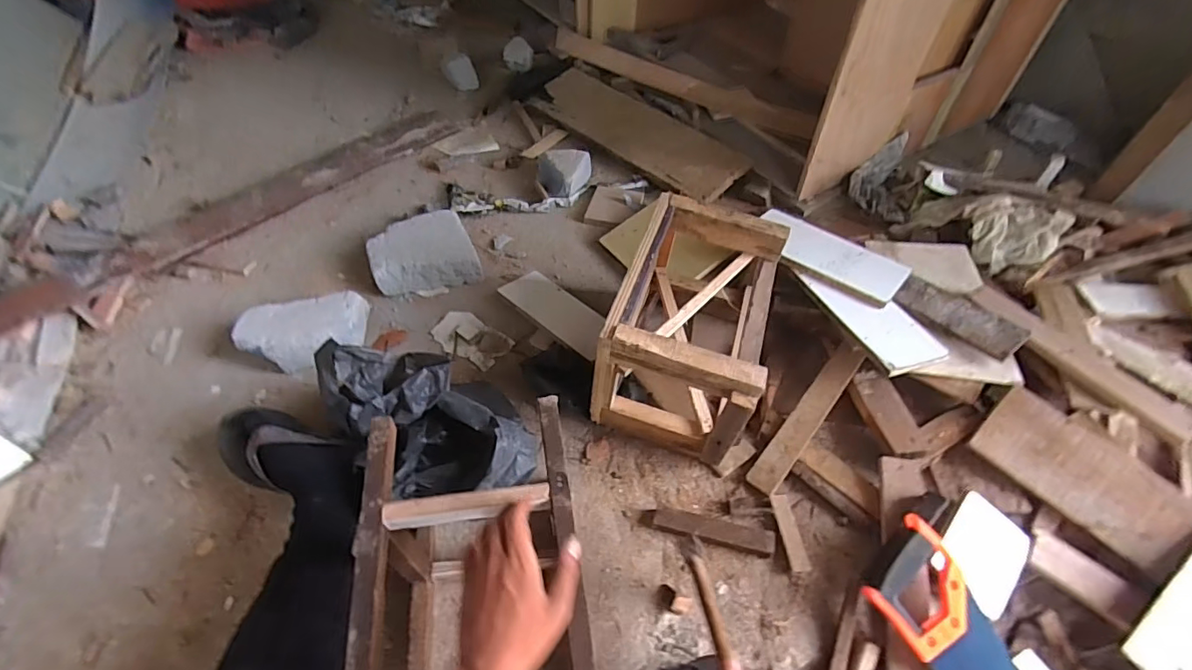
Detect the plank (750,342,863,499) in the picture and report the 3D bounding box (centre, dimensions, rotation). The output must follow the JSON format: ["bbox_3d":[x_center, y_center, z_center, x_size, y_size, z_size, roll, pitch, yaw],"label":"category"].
[{"bbox_3d":[0.342,0.128,0.857,0.050,0.017,0.298,30,66,31],"label":"plank"}]

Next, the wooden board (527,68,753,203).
[{"bbox_3d":[0.093,-0.550,1.403,0.657,0.012,0.220,37,60,27],"label":"wooden board"}]

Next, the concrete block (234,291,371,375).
[{"bbox_3d":[-0.532,-0.007,0.977,0.216,0.067,0.124,-19,53,-14],"label":"concrete block"}]

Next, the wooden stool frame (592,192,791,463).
[{"bbox_3d":[0.151,-0.017,0.842,0.219,0.226,0.337,15,53,13],"label":"wooden stool frame"}]

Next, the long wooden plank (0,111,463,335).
[{"bbox_3d":[-0.791,-0.316,1.246,0.141,0.027,1.066,38,59,24],"label":"long wooden plank"}]

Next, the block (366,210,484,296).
[{"bbox_3d":[-0.359,-0.168,1.105,0.200,0.064,0.185,-18,53,-13],"label":"block"}]

